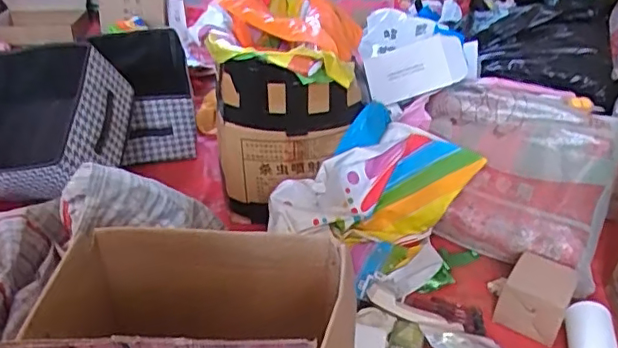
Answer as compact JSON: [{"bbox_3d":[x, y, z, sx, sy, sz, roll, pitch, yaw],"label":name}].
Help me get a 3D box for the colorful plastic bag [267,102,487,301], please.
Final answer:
[{"bbox_3d":[0.136,0.048,1.158,0.343,0.194,0.325,-26,42,-36],"label":"colorful plastic bag"}]

